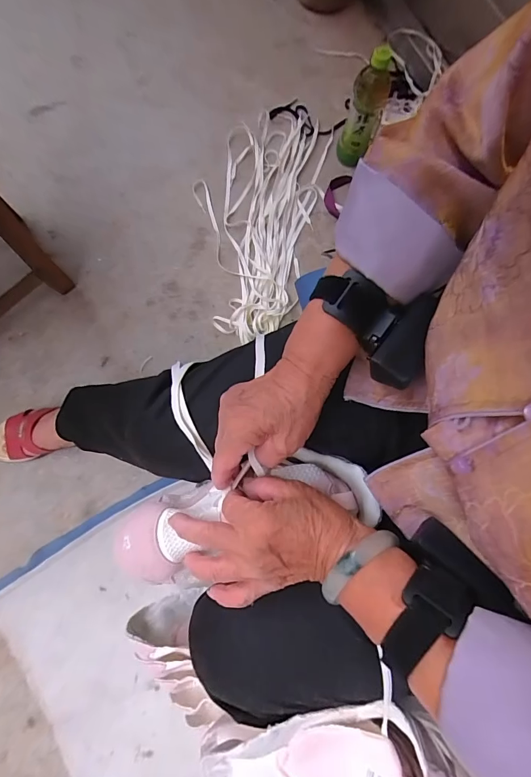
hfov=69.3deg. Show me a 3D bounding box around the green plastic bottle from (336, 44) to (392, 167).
[{"bbox_3d":[0.202,-0.569,0.784,0.074,0.231,0.071,18,76,3],"label":"green plastic bottle"}]

